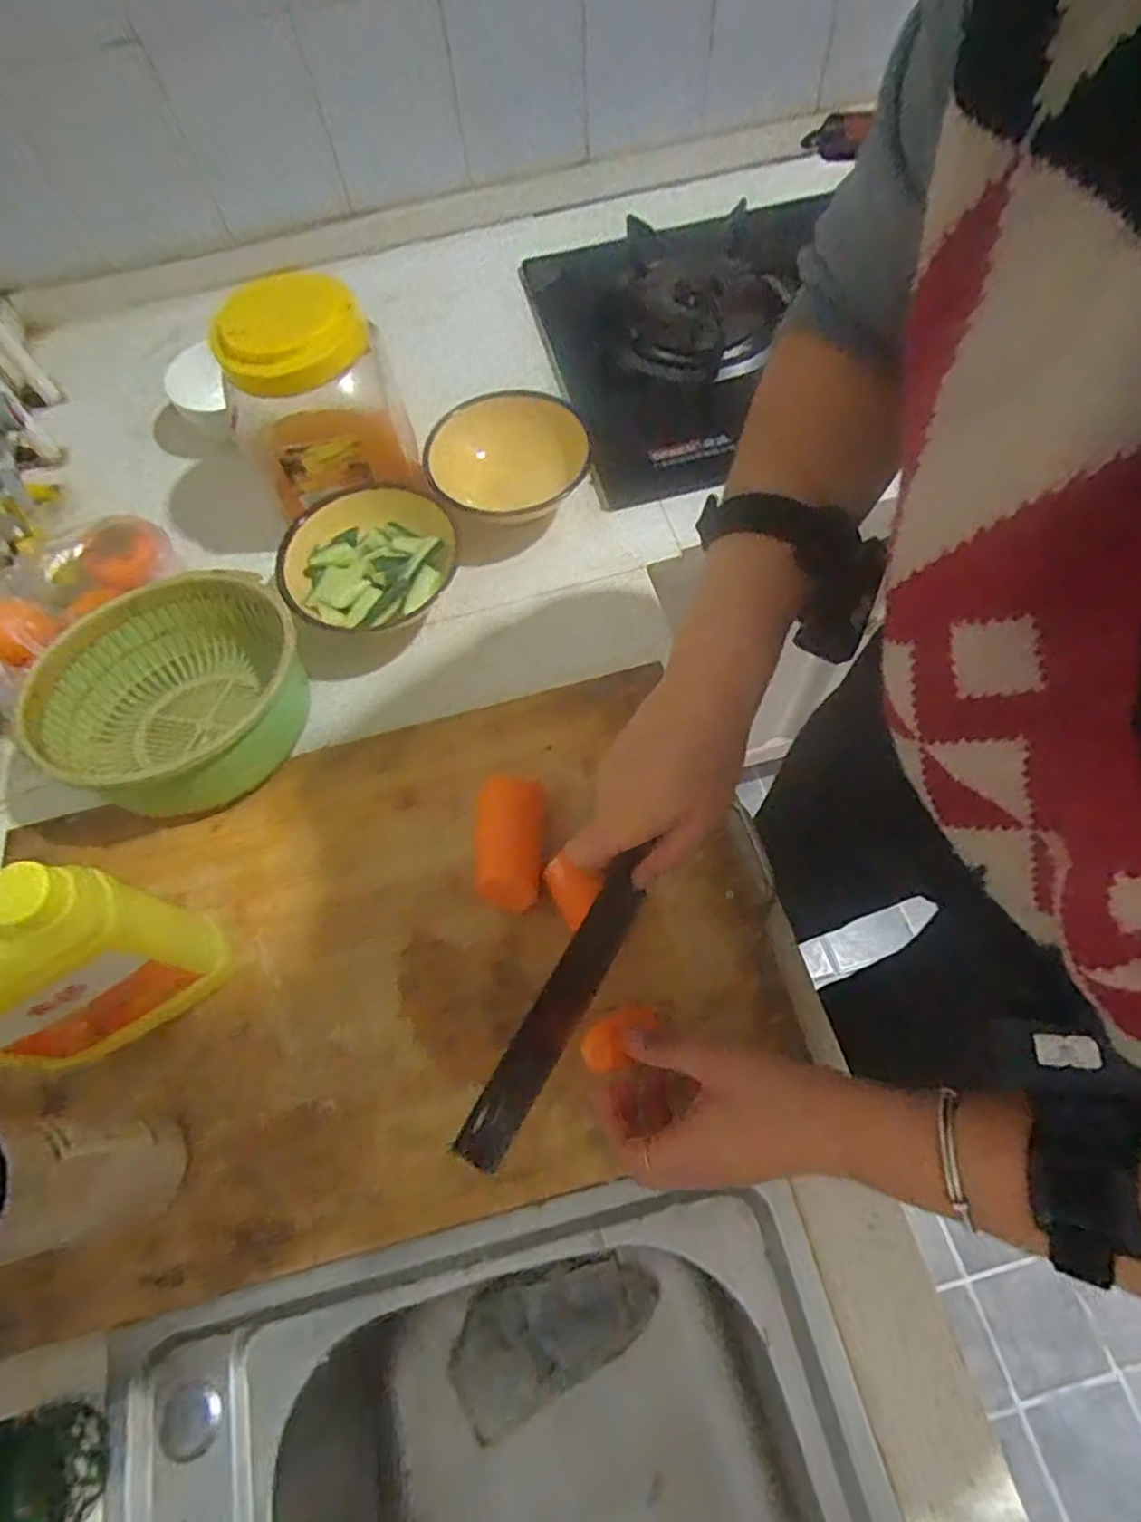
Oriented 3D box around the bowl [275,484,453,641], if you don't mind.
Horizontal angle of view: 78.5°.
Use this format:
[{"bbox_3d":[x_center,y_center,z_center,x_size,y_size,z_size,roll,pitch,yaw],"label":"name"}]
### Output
[{"bbox_3d":[-0.176,-0.173,0.626,0.151,0.060,0.133,-23,65,-8],"label":"bowl"}]

